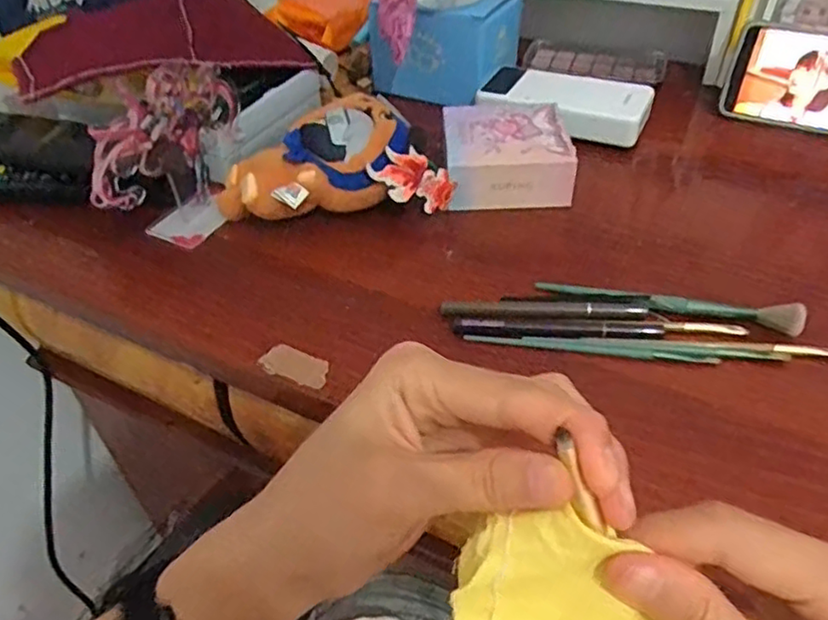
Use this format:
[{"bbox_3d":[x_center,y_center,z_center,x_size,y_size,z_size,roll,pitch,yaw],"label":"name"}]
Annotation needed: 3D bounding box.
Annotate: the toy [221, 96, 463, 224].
[{"bbox_3d":[-0.063,-0.109,0.480,0.159,0.055,0.094,-13,44,-12],"label":"toy"}]

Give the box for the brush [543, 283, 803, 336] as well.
[{"bbox_3d":[0.158,-0.006,0.407,0.156,0.014,0.017,11,44,14],"label":"brush"}]

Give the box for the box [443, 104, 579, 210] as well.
[{"bbox_3d":[0.072,-0.125,0.518,0.093,0.040,0.098,-3,43,0],"label":"box"}]

